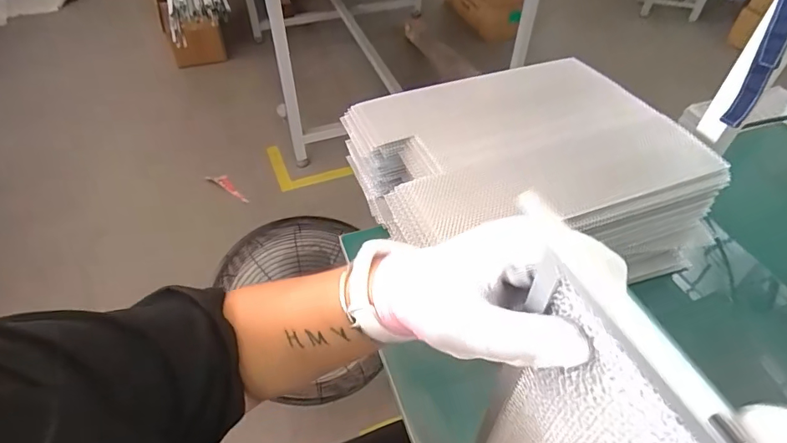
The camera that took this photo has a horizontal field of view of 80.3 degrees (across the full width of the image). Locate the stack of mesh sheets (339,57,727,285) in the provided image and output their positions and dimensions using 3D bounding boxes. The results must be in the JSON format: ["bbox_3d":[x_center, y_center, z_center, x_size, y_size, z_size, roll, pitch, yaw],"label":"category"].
[{"bbox_3d":[0.150,-0.064,0.582,0.362,0.136,0.282,-12,49,-11],"label":"stack of mesh sheets"}]

